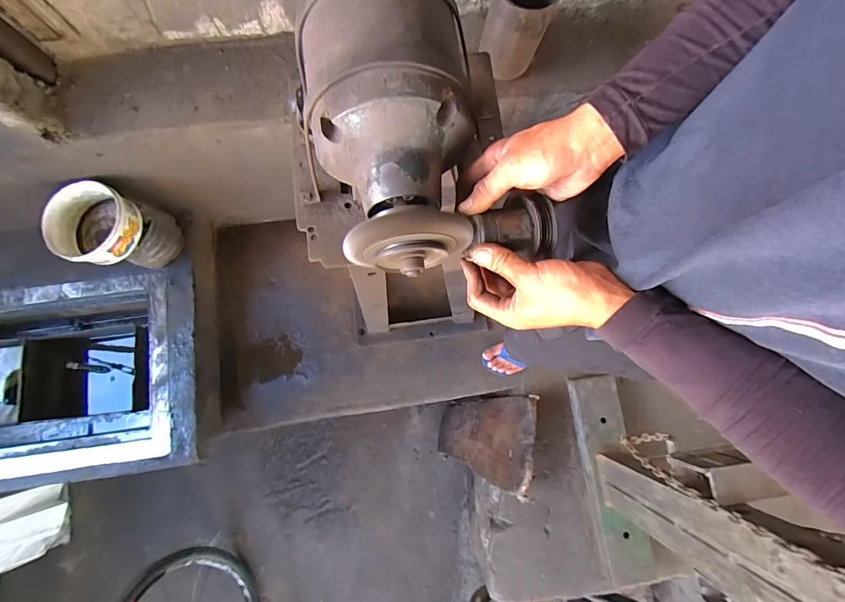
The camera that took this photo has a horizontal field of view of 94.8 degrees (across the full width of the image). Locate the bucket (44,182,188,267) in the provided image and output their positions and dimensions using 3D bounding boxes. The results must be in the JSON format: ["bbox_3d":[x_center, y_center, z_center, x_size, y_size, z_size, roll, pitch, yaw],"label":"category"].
[{"bbox_3d":[-0.851,-0.192,1.078,0.228,0.209,0.208,0,79,0],"label":"bucket"}]

